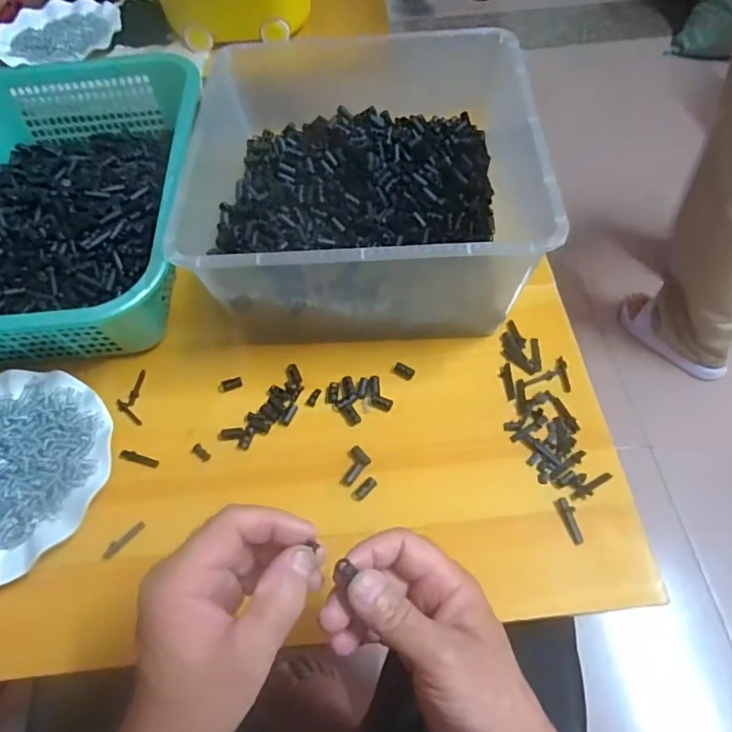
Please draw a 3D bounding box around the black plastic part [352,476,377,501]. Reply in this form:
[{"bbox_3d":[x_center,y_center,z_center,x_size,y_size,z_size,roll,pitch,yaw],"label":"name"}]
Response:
[{"bbox_3d":[-0.001,0.099,0.450,0.022,0.004,0.009,-39,64,-20],"label":"black plastic part"}]

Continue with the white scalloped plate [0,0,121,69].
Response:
[{"bbox_3d":[-0.463,-0.505,0.838,0.178,0.013,0.186,-2,58,2],"label":"white scalloped plate"}]

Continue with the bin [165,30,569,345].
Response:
[{"bbox_3d":[-0.002,-0.176,0.540,0.292,0.141,0.317,-1,58,3],"label":"bin"}]

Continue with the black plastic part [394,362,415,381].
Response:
[{"bbox_3d":[0.035,0.005,0.507,0.018,0.005,0.012,27,63,19],"label":"black plastic part"}]

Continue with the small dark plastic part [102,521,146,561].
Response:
[{"bbox_3d":[-0.191,0.138,0.440,0.037,0.004,0.008,-40,64,-20],"label":"small dark plastic part"}]

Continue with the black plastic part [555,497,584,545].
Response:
[{"bbox_3d":[0.159,0.118,0.429,0.012,0.004,0.036,-15,58,-6],"label":"black plastic part"}]

